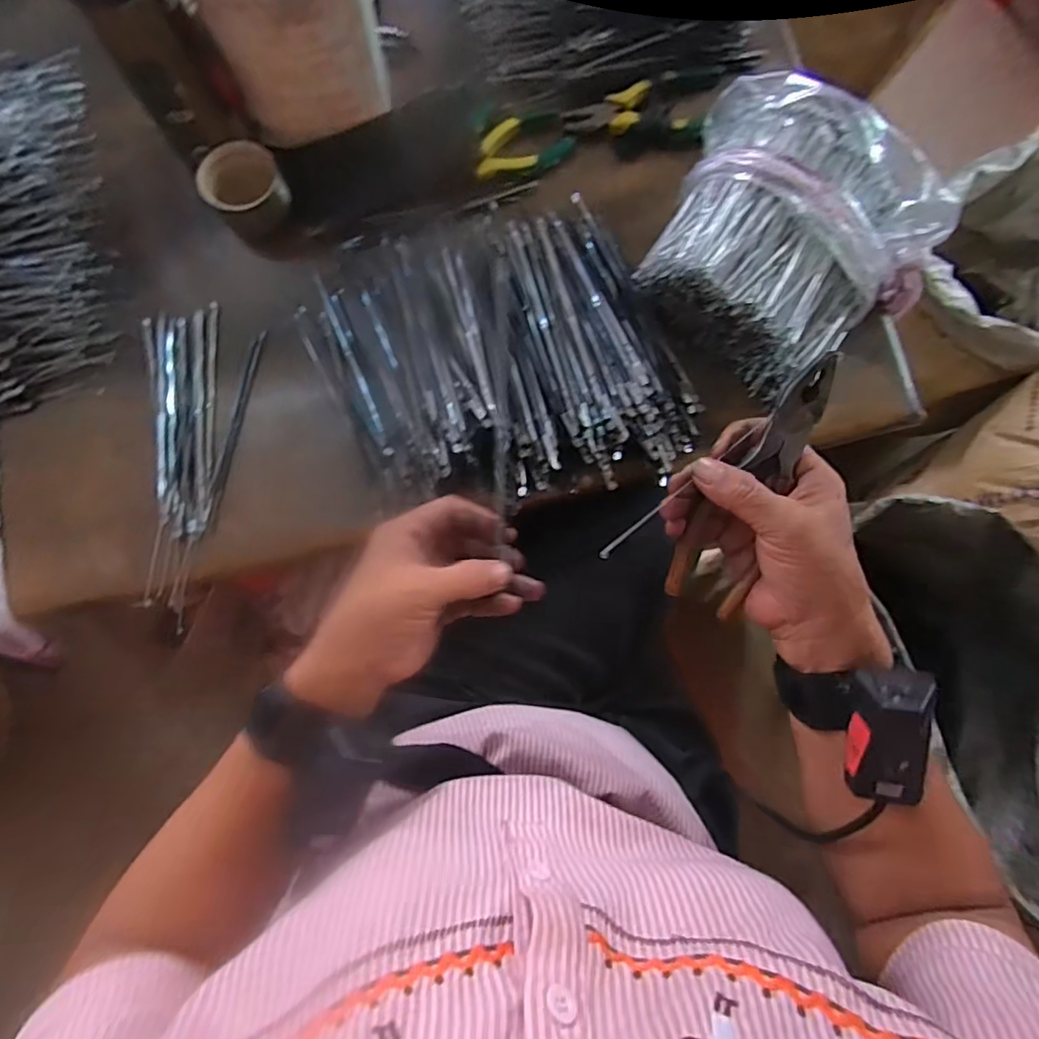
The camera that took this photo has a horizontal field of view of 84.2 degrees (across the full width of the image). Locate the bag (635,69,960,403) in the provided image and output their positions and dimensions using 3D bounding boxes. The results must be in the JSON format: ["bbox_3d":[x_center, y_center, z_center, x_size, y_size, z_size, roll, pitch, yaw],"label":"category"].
[{"bbox_3d":[0.212,-0.223,0.473,0.219,0.088,0.204,37,82,4],"label":"bag"}]

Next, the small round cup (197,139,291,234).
[{"bbox_3d":[-0.233,-0.282,0.496,0.063,0.050,0.058,0,82,-2],"label":"small round cup"}]

